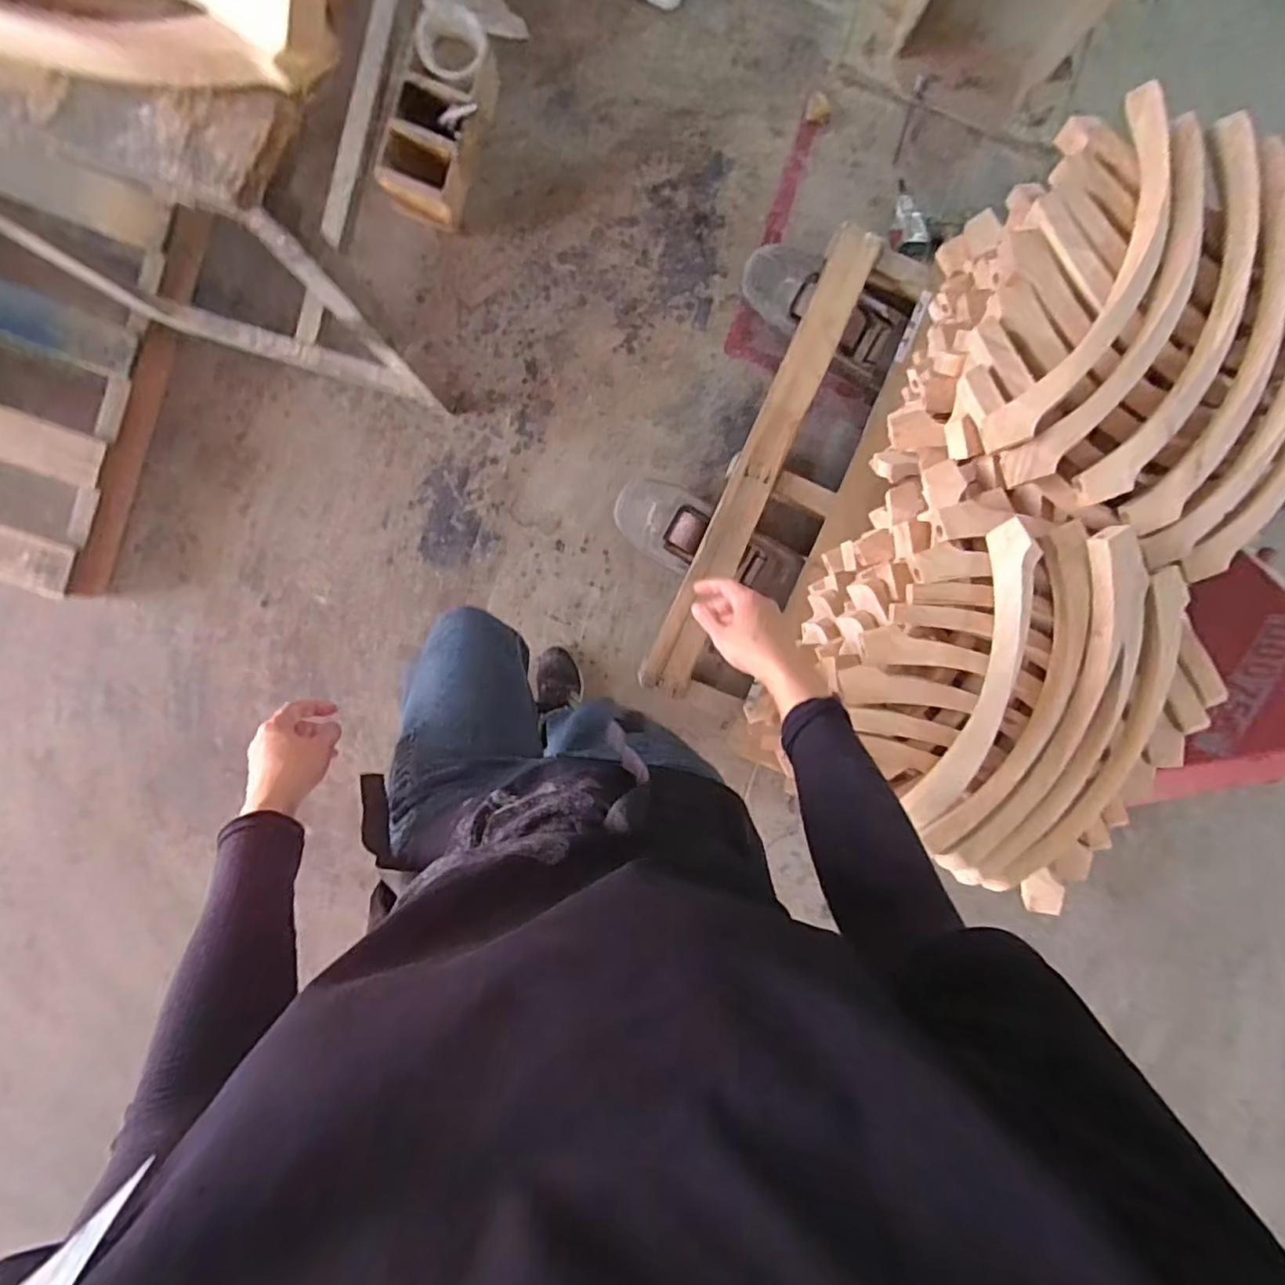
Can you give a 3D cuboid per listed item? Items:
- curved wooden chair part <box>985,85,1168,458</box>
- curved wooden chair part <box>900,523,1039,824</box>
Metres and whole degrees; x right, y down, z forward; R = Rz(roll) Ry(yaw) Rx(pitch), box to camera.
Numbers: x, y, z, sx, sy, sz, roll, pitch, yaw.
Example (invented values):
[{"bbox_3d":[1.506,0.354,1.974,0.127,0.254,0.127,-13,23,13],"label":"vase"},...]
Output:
[{"bbox_3d":[0.568,-0.461,0.797,0.098,0.105,0.462,22,88,-4],"label":"curved wooden chair part"},{"bbox_3d":[0.451,0.053,0.838,0.070,0.075,0.421,16,88,-5],"label":"curved wooden chair part"}]

